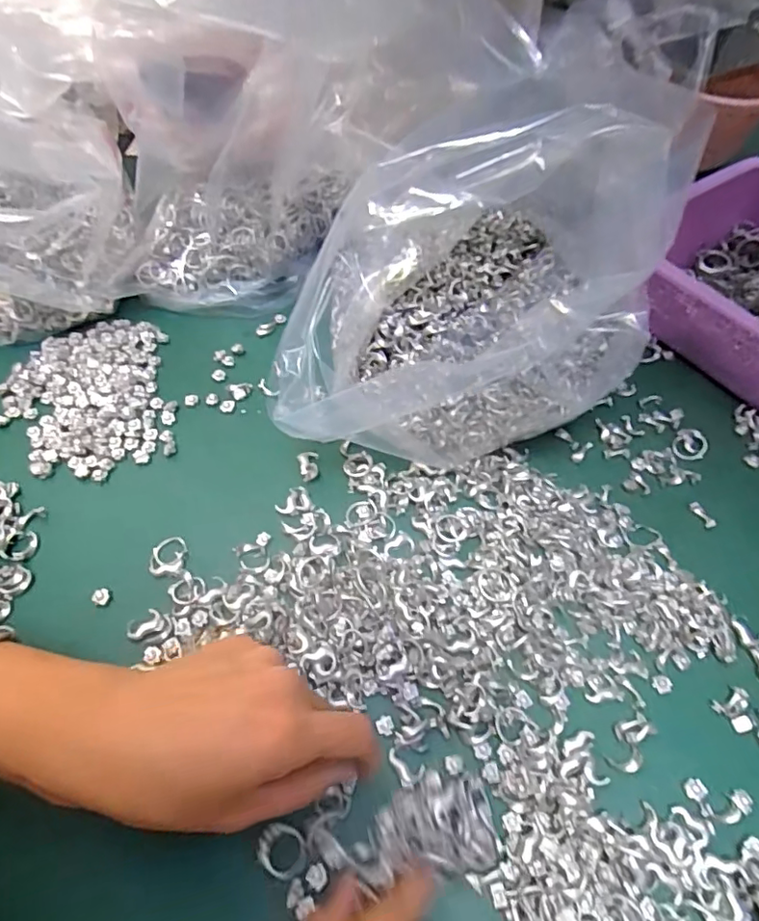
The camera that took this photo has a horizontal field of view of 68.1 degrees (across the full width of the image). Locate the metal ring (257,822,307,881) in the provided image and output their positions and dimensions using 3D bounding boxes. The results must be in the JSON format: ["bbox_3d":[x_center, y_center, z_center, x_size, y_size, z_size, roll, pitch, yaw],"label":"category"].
[{"bbox_3d":[-0.046,0.184,0.264,0.024,0.004,0.020,29,59,15],"label":"metal ring"}]

